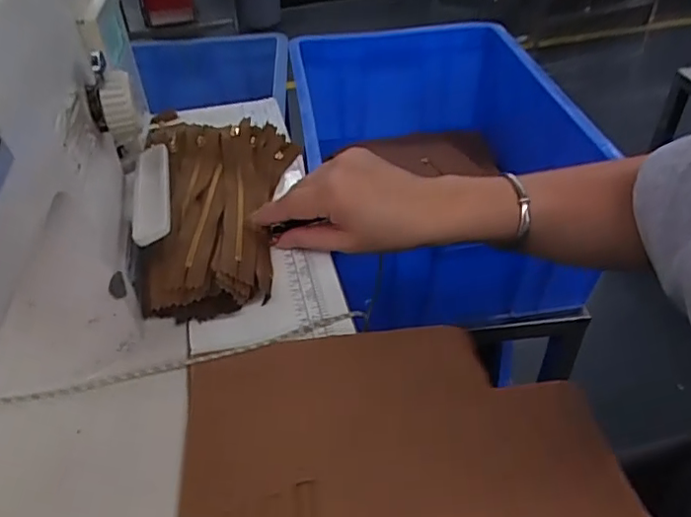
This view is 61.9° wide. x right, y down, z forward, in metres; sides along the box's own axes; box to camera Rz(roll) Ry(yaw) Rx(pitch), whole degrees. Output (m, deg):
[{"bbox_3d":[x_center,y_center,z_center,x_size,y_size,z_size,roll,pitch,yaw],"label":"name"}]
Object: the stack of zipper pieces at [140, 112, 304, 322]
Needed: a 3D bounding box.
[{"bbox_3d":[-0.108,-0.044,0.464,0.115,0.044,0.218,-3,44,-1],"label":"stack of zipper pieces"}]

